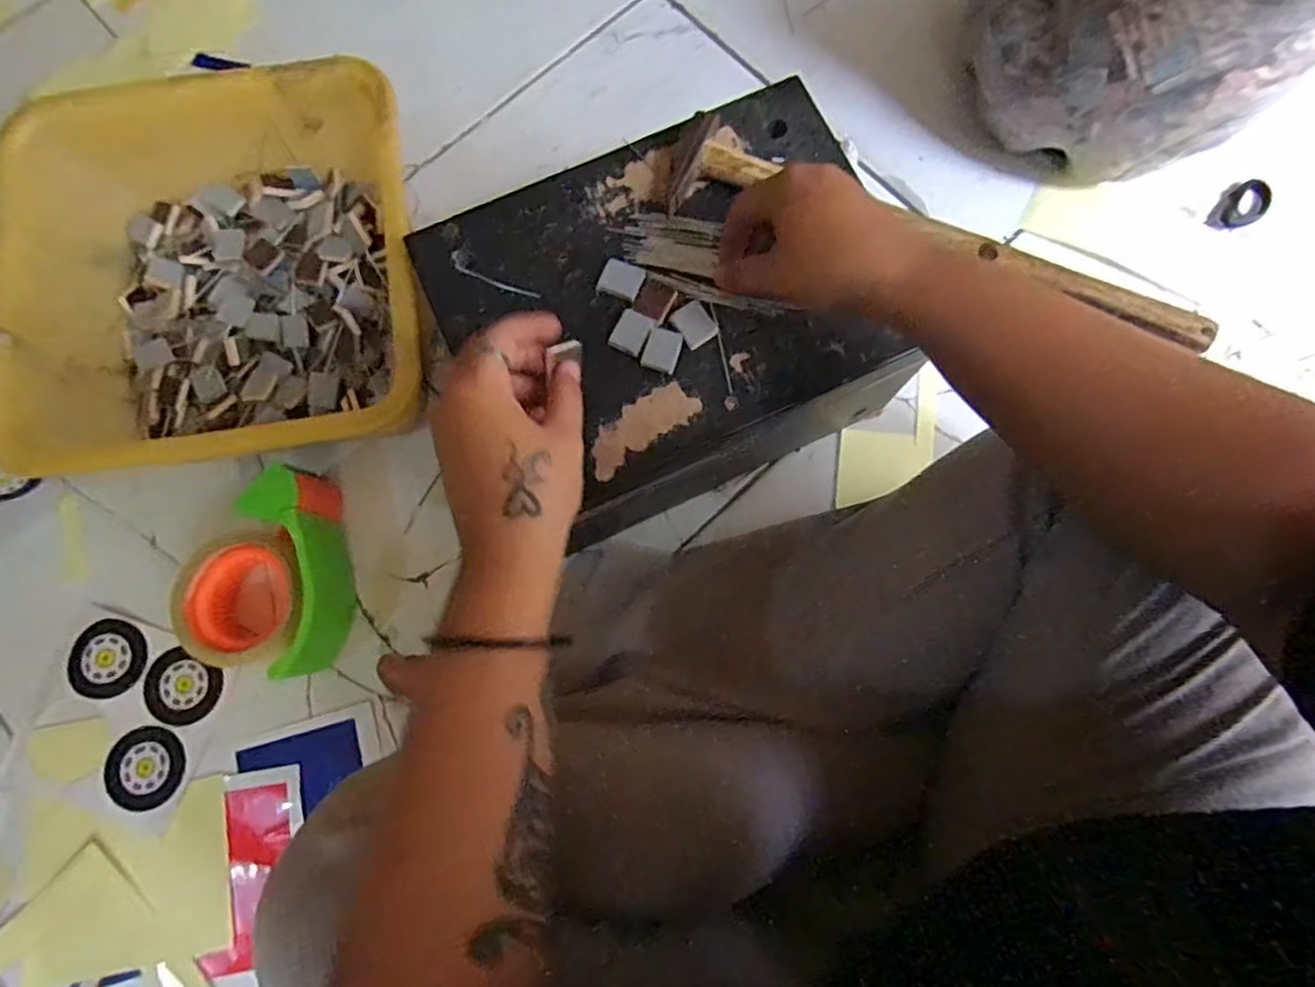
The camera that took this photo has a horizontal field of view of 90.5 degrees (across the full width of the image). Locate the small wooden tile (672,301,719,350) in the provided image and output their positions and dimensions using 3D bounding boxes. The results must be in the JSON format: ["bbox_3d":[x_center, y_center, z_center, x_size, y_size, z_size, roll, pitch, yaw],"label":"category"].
[{"bbox_3d":[0.023,-0.102,0.390,0.021,0.004,0.026,-34,80,-5],"label":"small wooden tile"}]

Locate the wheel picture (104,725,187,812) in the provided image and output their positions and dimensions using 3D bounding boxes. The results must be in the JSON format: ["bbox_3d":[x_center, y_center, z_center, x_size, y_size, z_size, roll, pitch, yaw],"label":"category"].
[{"bbox_3d":[-0.374,0.201,0.477,0.053,0.006,0.056,-22,79,-3],"label":"wheel picture"}]

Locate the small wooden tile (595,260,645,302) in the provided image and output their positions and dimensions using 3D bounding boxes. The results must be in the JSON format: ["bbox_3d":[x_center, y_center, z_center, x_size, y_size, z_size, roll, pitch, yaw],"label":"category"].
[{"bbox_3d":[-0.022,-0.129,0.392,0.025,0.004,0.023,22,80,5],"label":"small wooden tile"}]

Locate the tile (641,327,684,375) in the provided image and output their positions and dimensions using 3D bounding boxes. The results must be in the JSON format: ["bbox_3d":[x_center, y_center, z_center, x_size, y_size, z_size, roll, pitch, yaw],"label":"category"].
[{"bbox_3d":[0.003,-0.086,0.388,0.020,0.004,0.025,18,79,5],"label":"tile"}]

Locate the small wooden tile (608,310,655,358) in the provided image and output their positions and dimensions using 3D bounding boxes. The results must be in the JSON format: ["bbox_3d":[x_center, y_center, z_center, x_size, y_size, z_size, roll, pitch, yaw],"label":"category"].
[{"bbox_3d":[-0.016,-0.097,0.388,0.020,0.004,0.026,25,80,6],"label":"small wooden tile"}]

